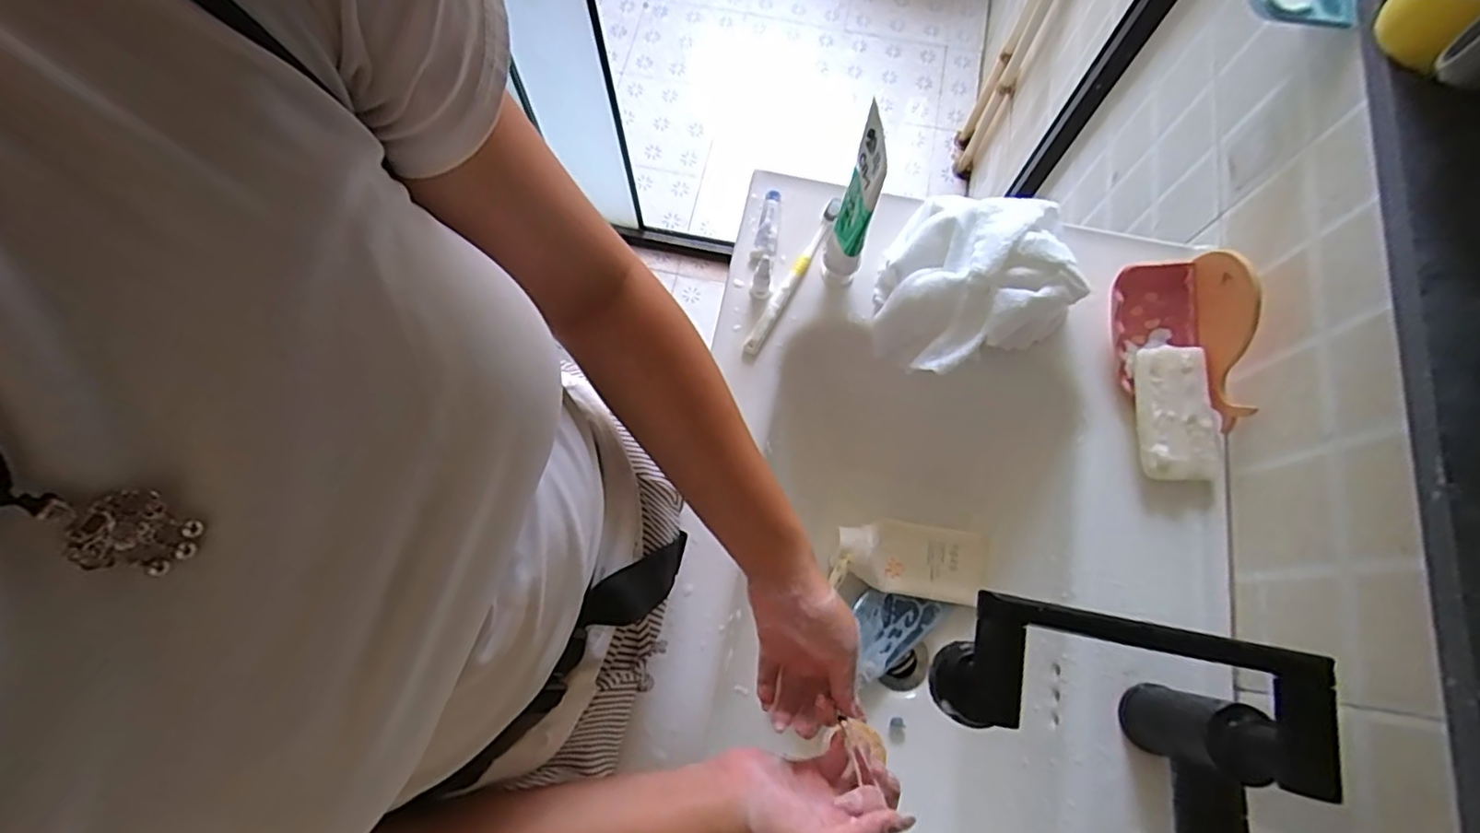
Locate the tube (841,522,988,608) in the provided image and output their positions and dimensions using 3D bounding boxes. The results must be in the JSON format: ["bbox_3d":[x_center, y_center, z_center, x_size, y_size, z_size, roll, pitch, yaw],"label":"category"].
[{"bbox_3d":[0.177,0.145,0.642,0.152,0.030,0.072,11,72,2],"label":"tube"}]

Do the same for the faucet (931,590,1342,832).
[{"bbox_3d":[0.229,0.200,0.413,0.225,0.165,0.134,16,73,4],"label":"faucet"}]

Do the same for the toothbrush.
[{"bbox_3d":[0.052,-0.137,0.606,0.015,0.019,0.177,28,74,8],"label":"toothbrush"}]

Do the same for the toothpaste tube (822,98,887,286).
[{"bbox_3d":[0.092,-0.166,0.526,0.031,0.186,0.044,0,70,3],"label":"toothpaste tube"}]

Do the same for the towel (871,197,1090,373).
[{"bbox_3d":[0.219,-0.127,0.586,0.174,0.068,0.174,6,72,1],"label":"towel"}]

